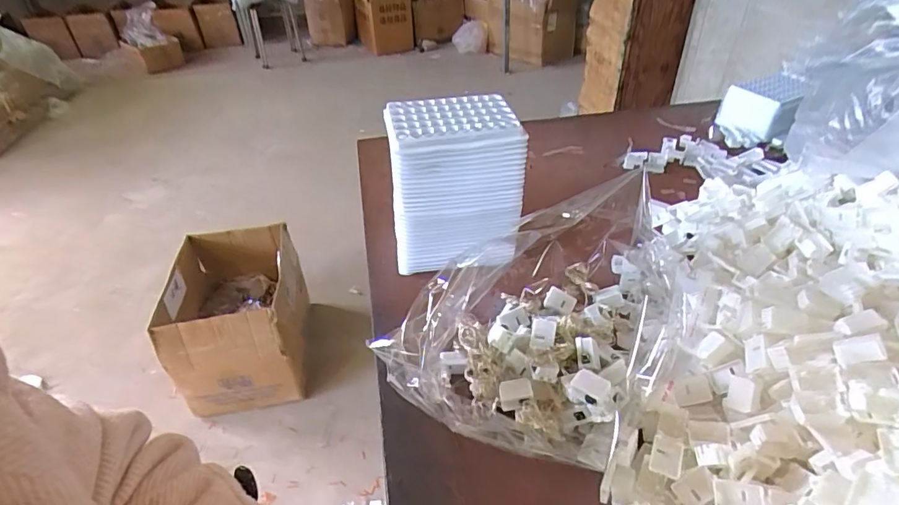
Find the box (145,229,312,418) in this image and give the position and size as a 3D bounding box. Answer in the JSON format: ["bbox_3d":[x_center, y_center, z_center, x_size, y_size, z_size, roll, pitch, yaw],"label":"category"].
[{"bbox_3d":[-0.552,0.170,1.285,0.314,0.301,0.382,-10,39,-8],"label":"box"}]

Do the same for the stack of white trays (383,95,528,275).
[{"bbox_3d":[0.002,-0.071,0.526,0.127,0.155,0.098,-11,39,-10],"label":"stack of white trays"}]

